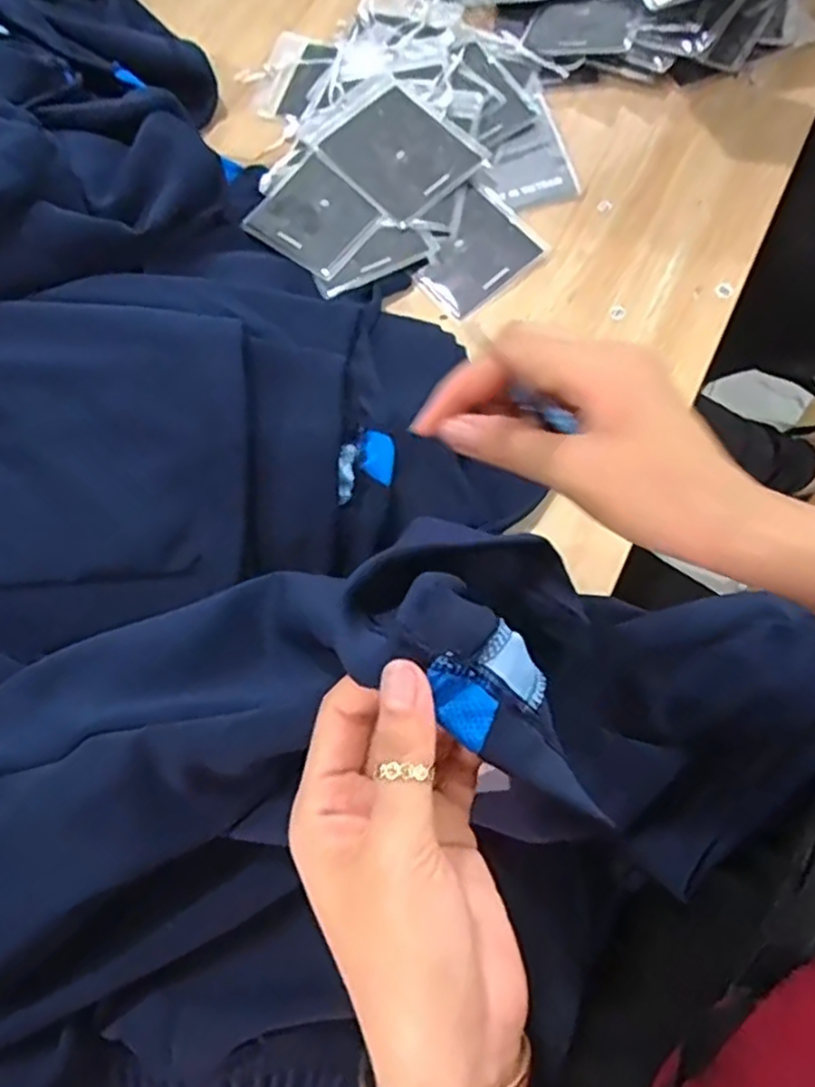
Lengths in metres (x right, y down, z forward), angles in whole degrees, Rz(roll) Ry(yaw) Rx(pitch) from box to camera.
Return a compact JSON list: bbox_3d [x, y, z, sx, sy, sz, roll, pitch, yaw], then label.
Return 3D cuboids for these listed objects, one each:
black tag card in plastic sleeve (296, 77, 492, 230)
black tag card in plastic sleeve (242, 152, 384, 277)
[{"bbox_3d":[-0.011,-0.301,0.536,0.089,0.008,0.122,-44,75,-9],"label":"black tag card in plastic sleeve"},{"bbox_3d":[-0.068,-0.244,0.527,0.082,0.004,0.079,40,84,10],"label":"black tag card in plastic sleeve"}]

